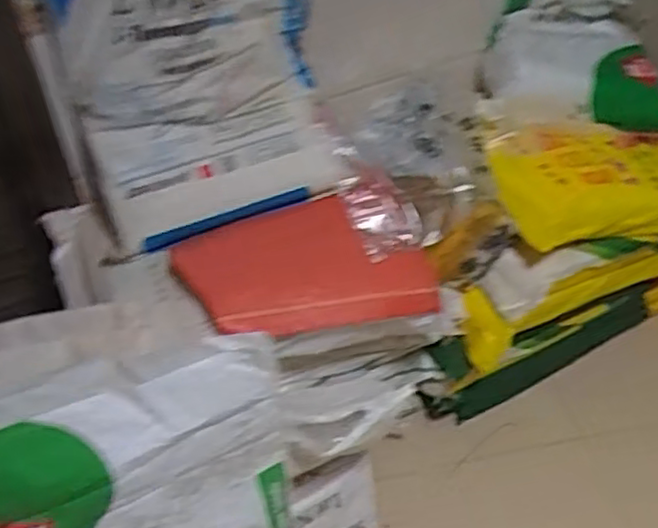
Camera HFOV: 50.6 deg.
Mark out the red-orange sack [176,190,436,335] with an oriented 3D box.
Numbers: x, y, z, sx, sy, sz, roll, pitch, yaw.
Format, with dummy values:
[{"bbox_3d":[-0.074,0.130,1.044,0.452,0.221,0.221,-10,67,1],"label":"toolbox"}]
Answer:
[{"bbox_3d":[-0.039,0.021,1.267,0.438,0.120,0.248,-15,48,-11],"label":"red-orange sack"}]

